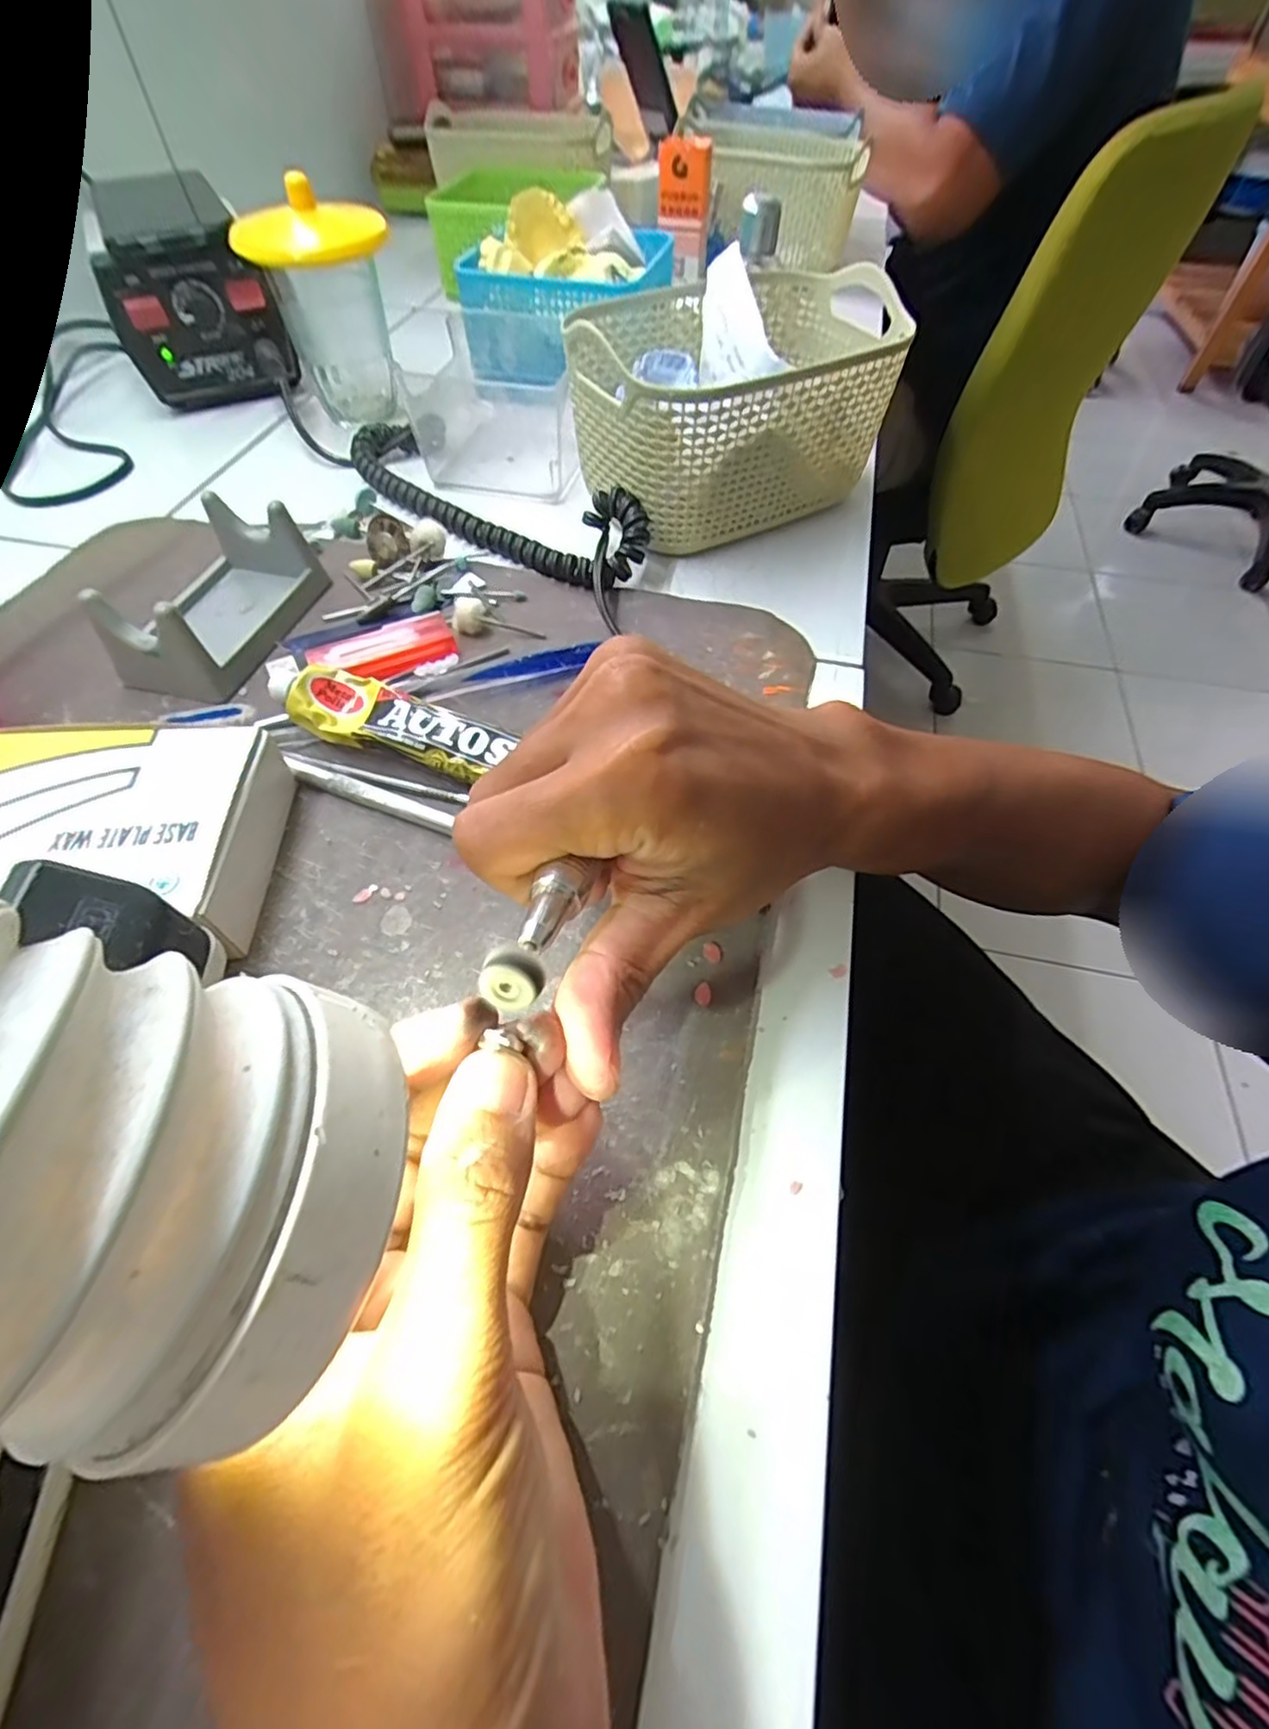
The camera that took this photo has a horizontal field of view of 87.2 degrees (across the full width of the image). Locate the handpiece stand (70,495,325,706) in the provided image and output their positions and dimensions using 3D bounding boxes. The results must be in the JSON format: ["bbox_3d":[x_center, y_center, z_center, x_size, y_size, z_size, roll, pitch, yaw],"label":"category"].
[{"bbox_3d":[-0.195,-0.123,0.303,0.056,0.039,0.096,11,56,6],"label":"handpiece stand"}]

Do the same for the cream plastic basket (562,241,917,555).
[{"bbox_3d":[0.054,-0.249,0.365,0.173,0.087,0.123,-25,60,-17],"label":"cream plastic basket"}]

